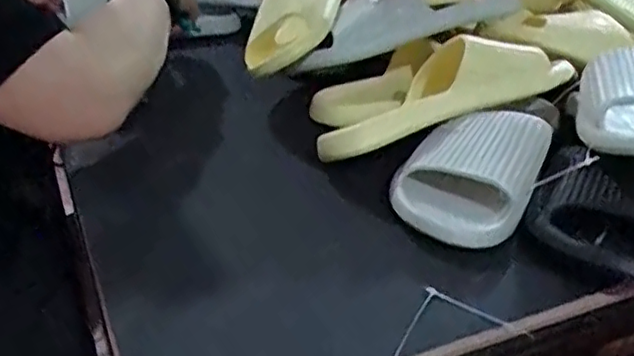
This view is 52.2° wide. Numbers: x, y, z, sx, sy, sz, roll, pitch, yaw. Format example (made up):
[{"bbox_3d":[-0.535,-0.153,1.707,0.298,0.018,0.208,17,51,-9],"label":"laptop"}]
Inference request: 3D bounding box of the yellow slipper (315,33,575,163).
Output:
[{"bbox_3d":[0.109,-0.093,0.606,0.256,0.073,0.086,-23,37,-12],"label":"yellow slipper"}]

